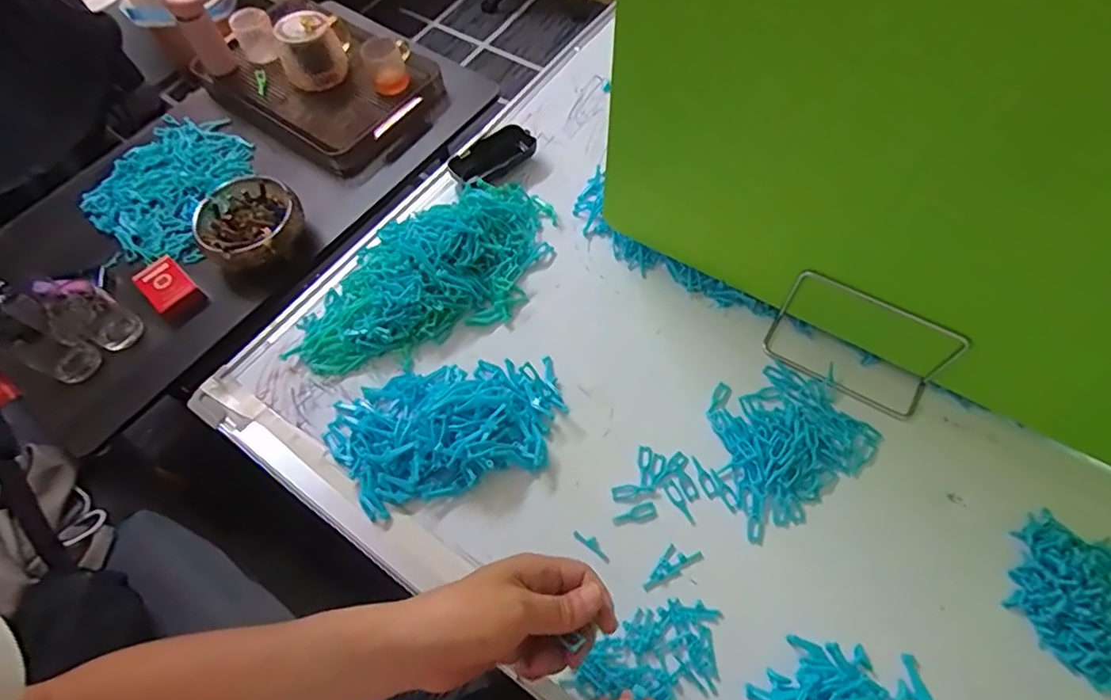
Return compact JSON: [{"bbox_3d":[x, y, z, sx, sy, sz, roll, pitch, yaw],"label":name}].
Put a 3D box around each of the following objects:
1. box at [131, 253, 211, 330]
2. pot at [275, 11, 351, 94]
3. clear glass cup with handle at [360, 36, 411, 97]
[{"bbox_3d":[-0.535,-0.083,0.806,0.107,0.031,0.060,40,72,22],"label":"box"},{"bbox_3d":[-0.390,-0.481,0.936,0.106,0.103,0.085,-10,62,0],"label":"pot"},{"bbox_3d":[-0.265,-0.454,0.918,0.069,0.070,0.061,-14,62,-2],"label":"clear glass cup with handle"}]

